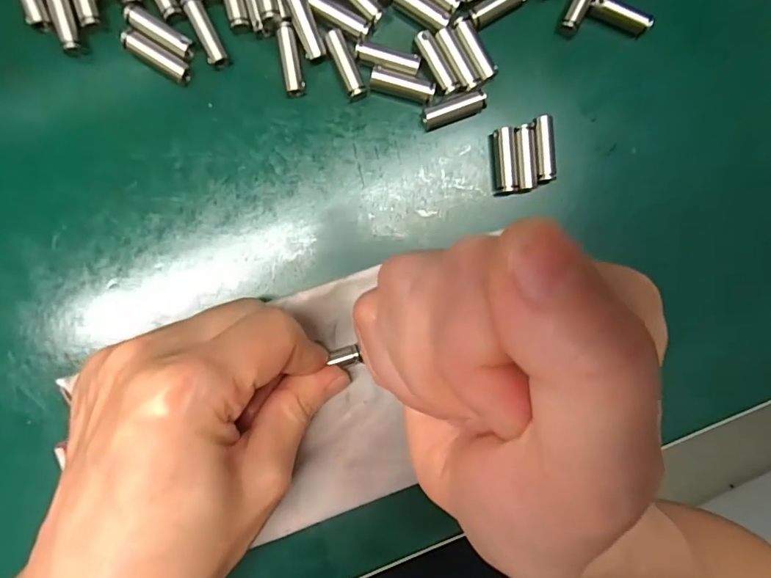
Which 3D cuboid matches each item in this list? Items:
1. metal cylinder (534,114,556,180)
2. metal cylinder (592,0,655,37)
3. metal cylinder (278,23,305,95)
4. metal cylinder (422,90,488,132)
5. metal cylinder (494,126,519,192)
[{"bbox_3d":[0.063,-0.056,0.187,0.007,0.005,0.024,-6,95,-6],"label":"metal cylinder"},{"bbox_3d":[0.092,-0.107,0.185,0.024,0.007,0.008,22,91,-7],"label":"metal cylinder"},{"bbox_3d":[-0.035,-0.086,0.177,0.007,0.005,0.025,-8,95,-6],"label":"metal cylinder"},{"bbox_3d":[0.026,-0.069,0.183,0.024,0.008,0.008,-18,96,-5],"label":"metal cylinder"},{"bbox_3d":[0.047,-0.050,0.187,0.008,0.006,0.024,-6,95,-6],"label":"metal cylinder"}]

